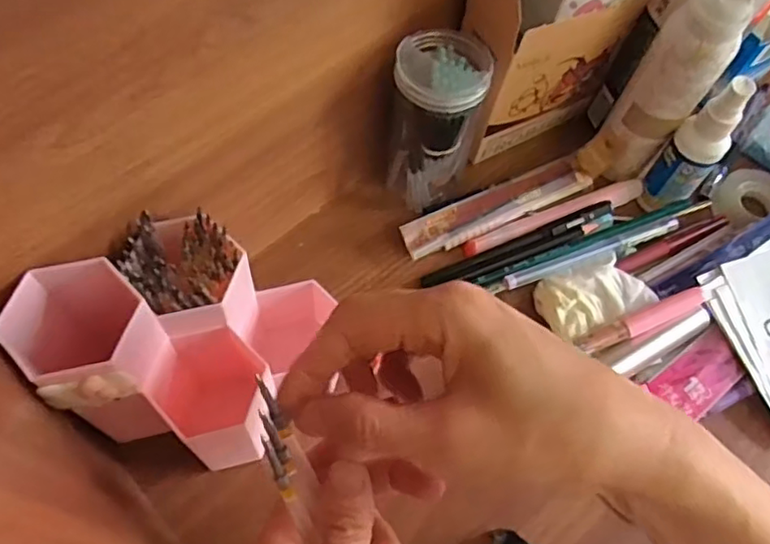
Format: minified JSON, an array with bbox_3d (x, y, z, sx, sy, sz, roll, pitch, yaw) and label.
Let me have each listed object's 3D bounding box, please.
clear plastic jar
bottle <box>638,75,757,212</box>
[{"bbox_3d":[0.032,-0.097,0.414,0.056,0.104,0.051,12,62,3],"label":"clear plastic jar"},{"bbox_3d":[0.205,-0.082,0.422,0.026,0.104,0.028,-9,63,-9],"label":"bottle"}]

